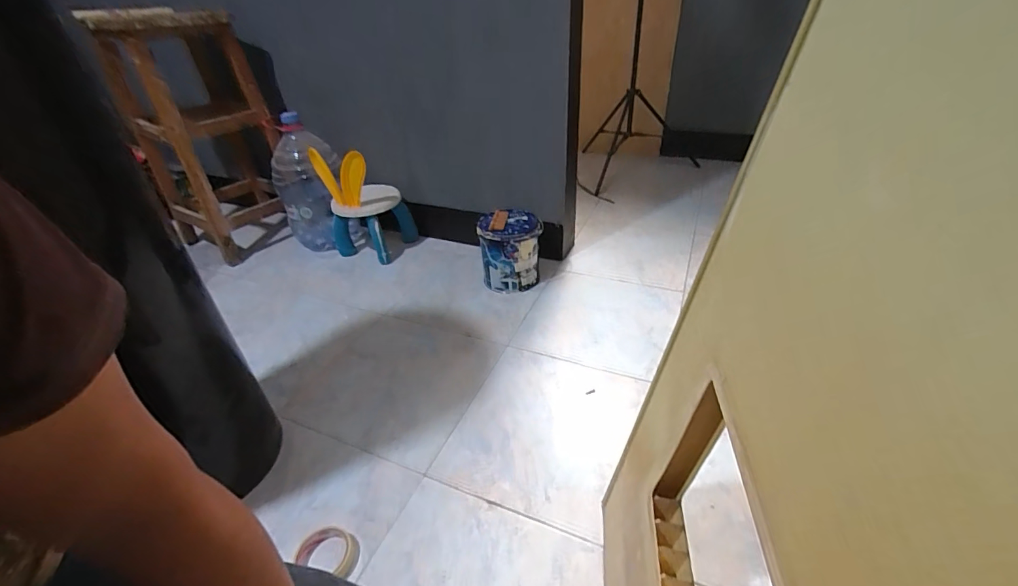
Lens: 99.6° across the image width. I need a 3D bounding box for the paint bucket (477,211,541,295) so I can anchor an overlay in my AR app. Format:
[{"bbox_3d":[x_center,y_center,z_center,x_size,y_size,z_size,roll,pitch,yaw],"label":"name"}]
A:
[{"bbox_3d":[0.005,-0.127,1.348,0.186,0.207,0.163,-6,34,-2],"label":"paint bucket"}]

